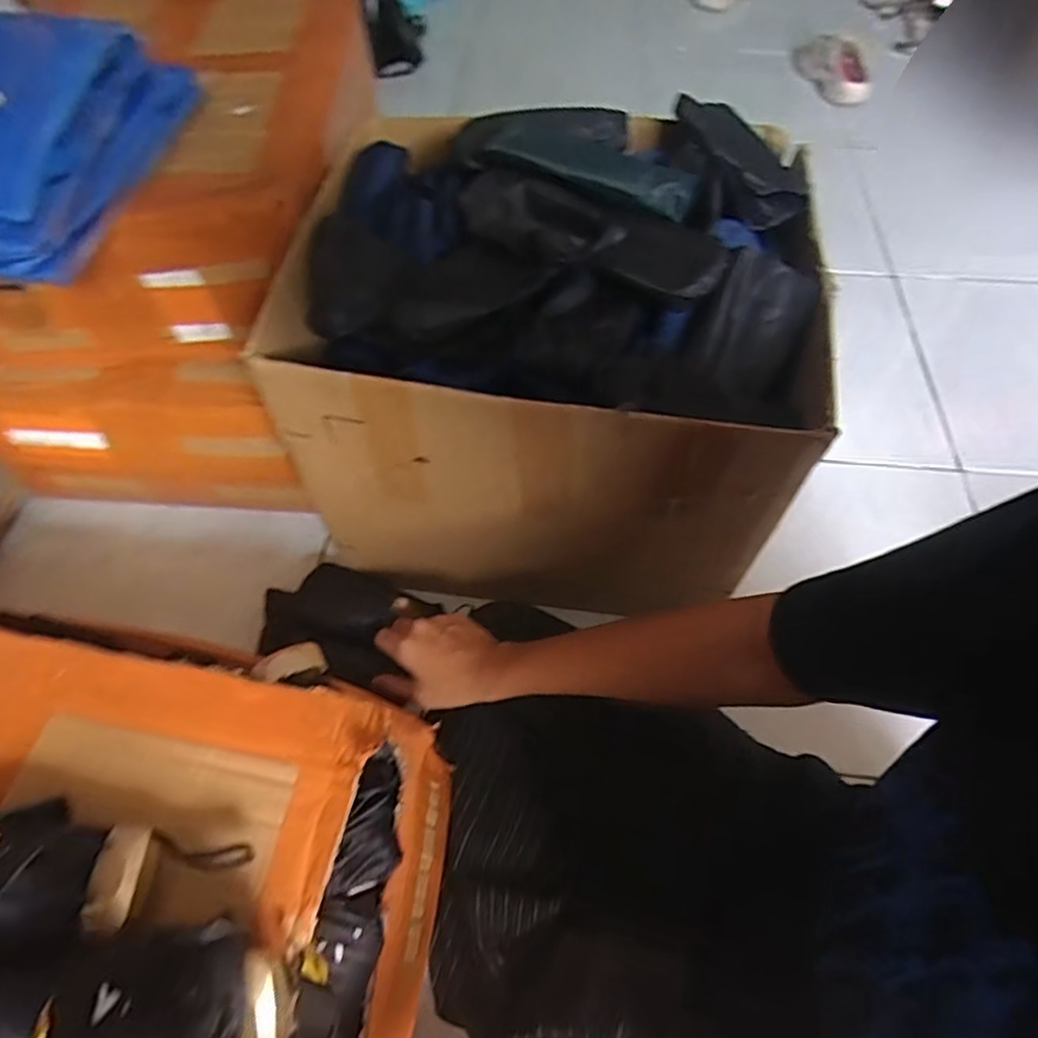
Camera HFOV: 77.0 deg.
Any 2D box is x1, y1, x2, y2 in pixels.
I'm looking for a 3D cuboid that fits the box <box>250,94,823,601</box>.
[{"bbox_3d":[0.035,-0.157,0.660,0.438,0.343,0.356,6,58,4],"label":"box"}]

